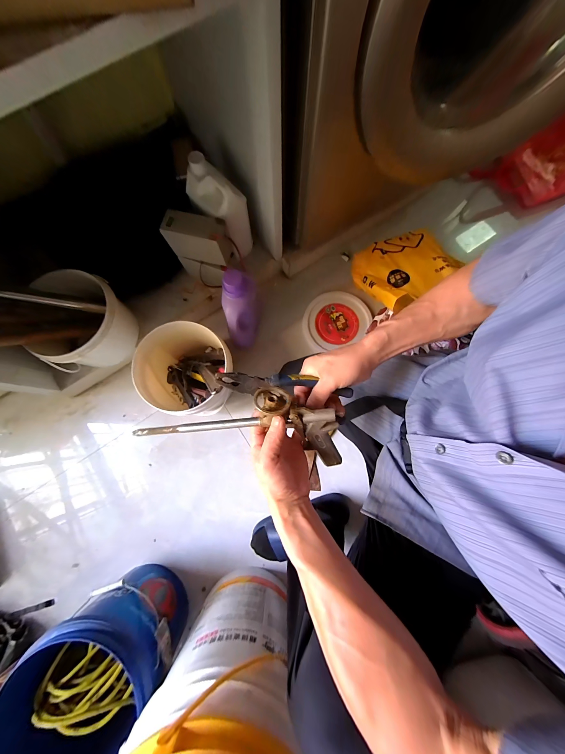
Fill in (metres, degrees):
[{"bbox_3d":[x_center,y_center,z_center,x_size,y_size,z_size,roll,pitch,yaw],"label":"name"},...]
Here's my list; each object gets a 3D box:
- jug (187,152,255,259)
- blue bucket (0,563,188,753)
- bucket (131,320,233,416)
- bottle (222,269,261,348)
[{"bbox_3d":[-0.160,-0.438,0.654,0.103,0.194,0.153,-44,83,-7],"label":"jug"},{"bbox_3d":[-0.383,0.619,0.551,0.240,0.256,0.259,33,81,5],"label":"blue bucket"},{"bbox_3d":[-0.270,-0.012,0.677,0.208,0.196,0.208,0,80,0],"label":"bucket"},{"bbox_3d":[-0.110,-0.168,0.663,0.087,0.252,0.070,-1,49,-1],"label":"bottle"}]

